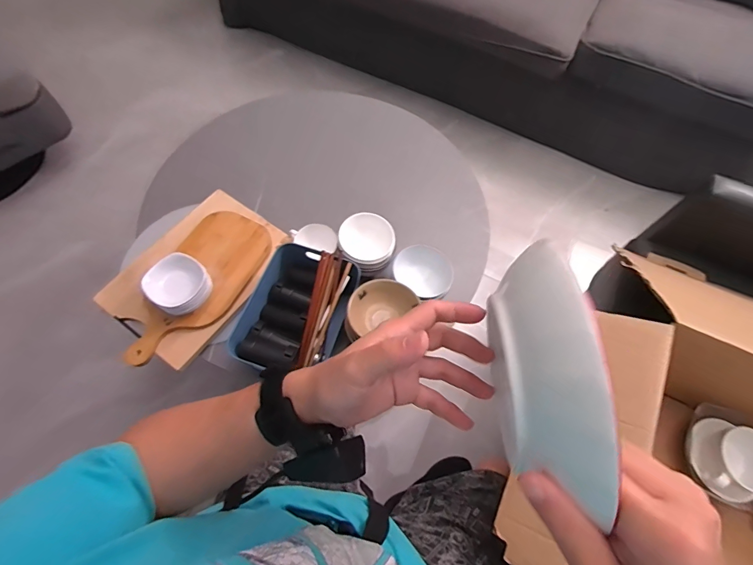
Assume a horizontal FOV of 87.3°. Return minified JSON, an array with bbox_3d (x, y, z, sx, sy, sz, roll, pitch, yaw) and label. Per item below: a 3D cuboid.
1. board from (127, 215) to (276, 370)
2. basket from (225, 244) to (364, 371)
[{"bbox_3d":[-0.351,0.004,0.772,0.162,0.020,0.341,27,66,10],"label":"board"},{"bbox_3d":[-0.147,0.057,0.741,0.165,0.085,0.237,20,65,7],"label":"basket"}]

